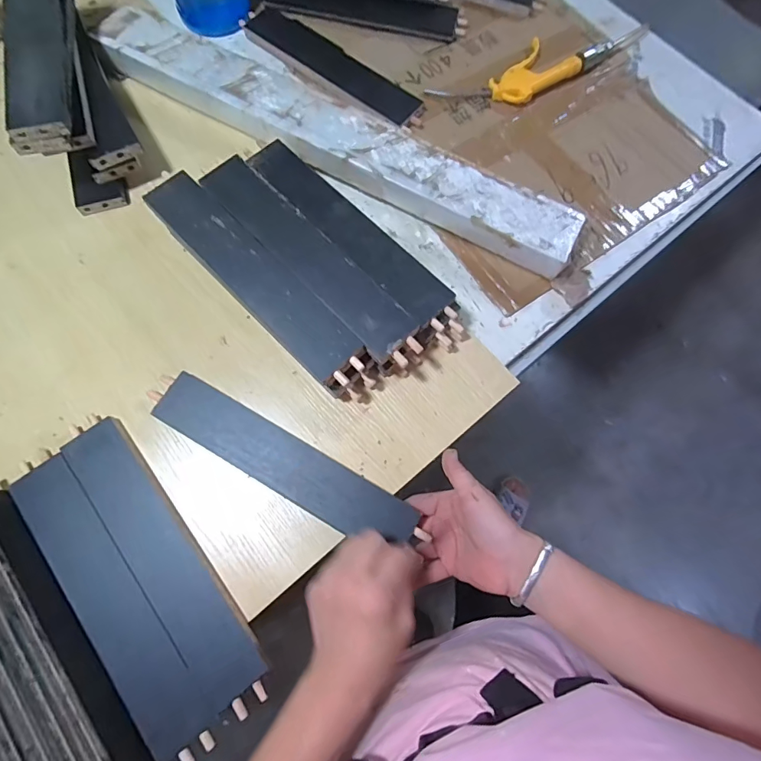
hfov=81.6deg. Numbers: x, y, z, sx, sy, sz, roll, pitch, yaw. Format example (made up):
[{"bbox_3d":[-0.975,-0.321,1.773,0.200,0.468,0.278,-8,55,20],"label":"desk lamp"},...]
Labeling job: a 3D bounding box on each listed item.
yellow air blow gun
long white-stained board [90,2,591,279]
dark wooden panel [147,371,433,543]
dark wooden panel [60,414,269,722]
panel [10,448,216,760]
[{"bbox_3d":[0.245,-0.461,0.630,0.352,0.024,0.085,-29,77,-10],"label":"yellow air blow gun"},{"bbox_3d":[-0.061,-0.307,0.560,0.655,0.045,0.090,28,75,6],"label":"long white-stained board"},{"bbox_3d":[-0.100,0.080,0.446,0.292,0.020,0.058,28,75,8],"label":"dark wooden panel"},{"bbox_3d":[-0.205,0.162,0.414,0.055,0.017,0.297,-38,78,-11],"label":"dark wooden panel"},{"bbox_3d":[-0.247,0.195,0.399,0.053,0.013,0.301,-38,78,-11],"label":"panel"}]

